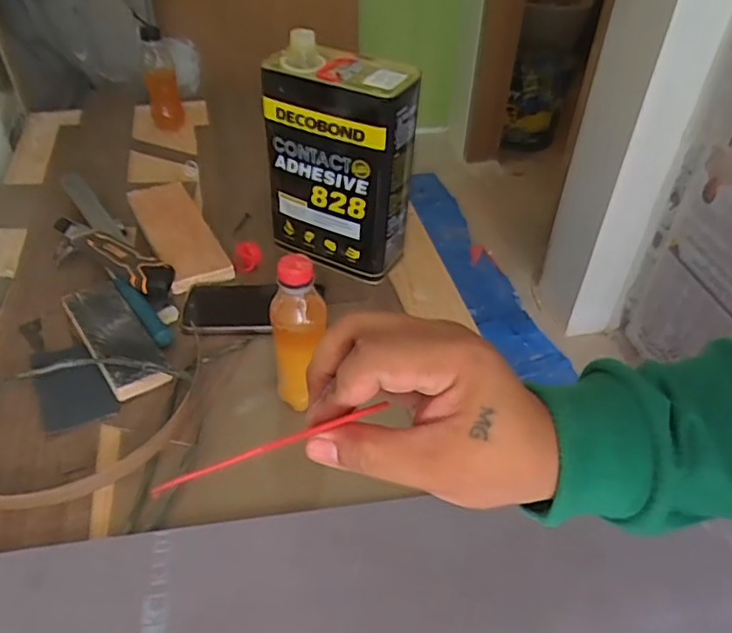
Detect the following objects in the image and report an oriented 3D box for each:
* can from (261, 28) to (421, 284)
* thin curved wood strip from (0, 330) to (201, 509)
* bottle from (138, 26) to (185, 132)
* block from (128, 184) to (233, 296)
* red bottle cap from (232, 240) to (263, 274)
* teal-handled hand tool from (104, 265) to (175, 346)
[{"bbox_3d":[-0.031,-0.184,0.734,0.162,0.243,0.081,13,44,21],"label":"can"},{"bbox_3d":[-0.247,0.110,0.585,0.100,0.014,0.276,32,48,27],"label":"thin curved wood strip"},{"bbox_3d":[-0.349,-0.399,1.031,0.056,0.161,0.054,-19,42,-16],"label":"bottle"},{"bbox_3d":[-0.256,-0.118,0.826,0.076,0.019,0.242,-18,46,-23],"label":"block"},{"bbox_3d":[-0.153,-0.076,0.782,0.035,0.041,0.011,20,12,-32],"label":"red bottle cap"},{"bbox_3d":[-0.265,-0.017,0.713,0.025,0.017,0.159,-25,49,-29],"label":"teal-handled hand tool"}]

